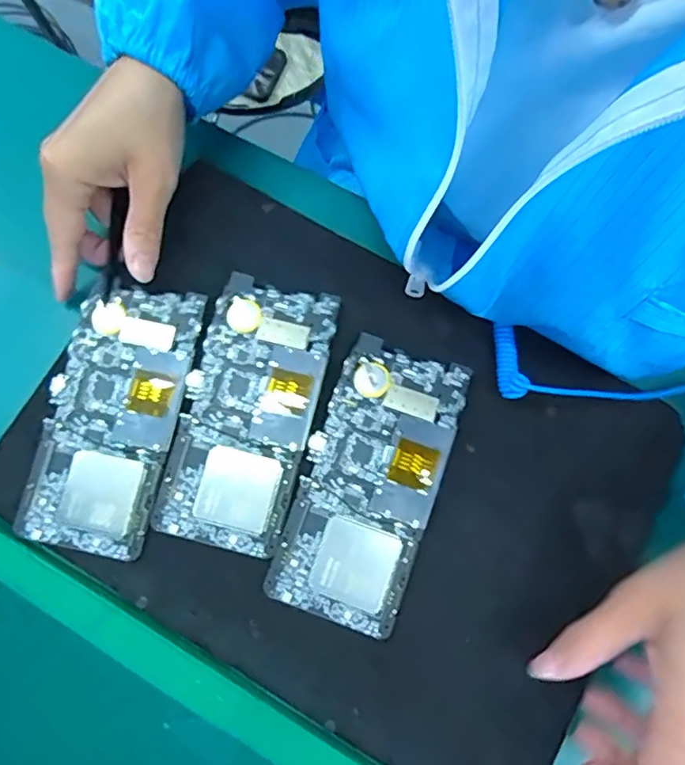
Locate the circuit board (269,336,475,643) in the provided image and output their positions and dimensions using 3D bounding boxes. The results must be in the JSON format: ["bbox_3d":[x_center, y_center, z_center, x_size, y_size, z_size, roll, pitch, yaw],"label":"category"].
[{"bbox_3d":[0.015,0.054,0.324,0.074,0.011,0.152,21,76,4],"label":"circuit board"}]

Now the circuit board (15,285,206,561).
[{"bbox_3d":[-0.132,0.017,0.333,0.072,0.005,0.152,13,78,2],"label":"circuit board"}]

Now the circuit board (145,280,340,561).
[{"bbox_3d":[-0.054,0.016,0.334,0.073,0.004,0.152,16,76,3],"label":"circuit board"}]

